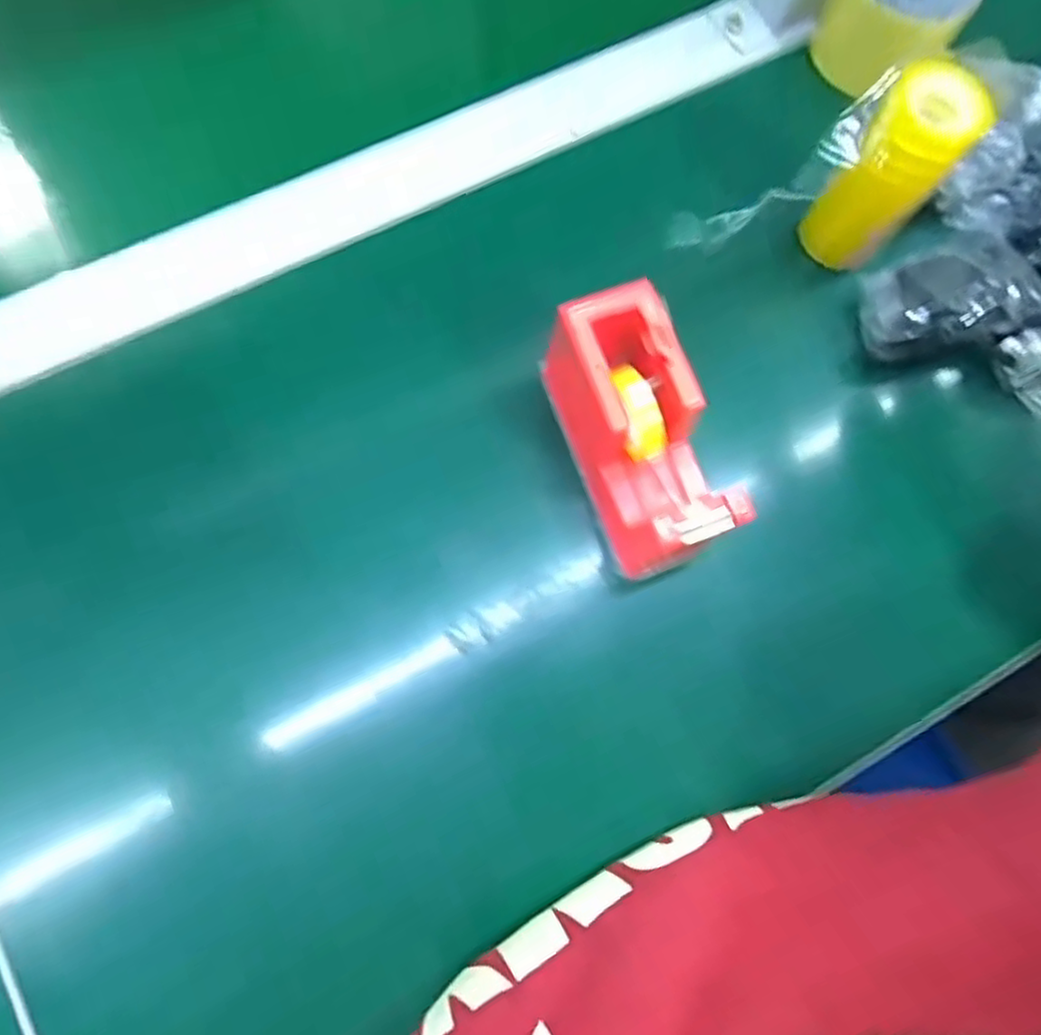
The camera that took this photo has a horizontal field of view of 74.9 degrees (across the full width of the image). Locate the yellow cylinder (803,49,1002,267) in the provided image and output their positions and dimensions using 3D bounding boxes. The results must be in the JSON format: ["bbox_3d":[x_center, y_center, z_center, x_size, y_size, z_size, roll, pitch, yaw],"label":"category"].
[{"bbox_3d":[0.204,-0.190,0.382,0.051,0.105,0.053,31,71,9],"label":"yellow cylinder"}]

